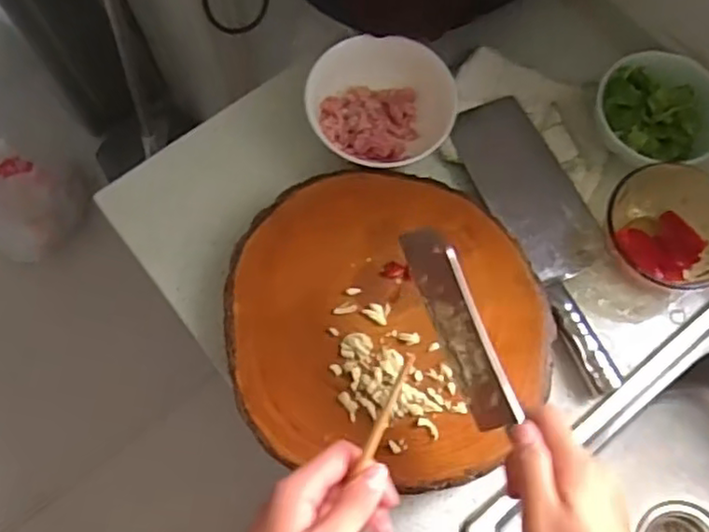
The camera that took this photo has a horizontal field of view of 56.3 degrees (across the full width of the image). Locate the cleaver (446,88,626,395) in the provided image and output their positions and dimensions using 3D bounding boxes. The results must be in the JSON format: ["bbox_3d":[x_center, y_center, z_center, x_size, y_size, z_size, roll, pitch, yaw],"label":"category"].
[{"bbox_3d":[0.200,-0.036,0.665,0.095,0.020,0.310,-24,73,-8],"label":"cleaver"}]

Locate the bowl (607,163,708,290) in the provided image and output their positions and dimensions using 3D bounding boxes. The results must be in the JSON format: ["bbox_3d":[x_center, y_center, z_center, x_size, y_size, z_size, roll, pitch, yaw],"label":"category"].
[{"bbox_3d":[0.308,-0.036,0.642,0.122,0.060,0.112,0,72,0],"label":"bowl"}]

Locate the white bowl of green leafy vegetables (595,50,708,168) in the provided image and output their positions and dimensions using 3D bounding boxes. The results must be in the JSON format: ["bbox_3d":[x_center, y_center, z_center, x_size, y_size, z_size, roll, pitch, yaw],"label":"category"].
[{"bbox_3d":[0.308,-0.155,0.688,0.124,0.059,0.113,0,72,0],"label":"white bowl of green leafy vegetables"}]

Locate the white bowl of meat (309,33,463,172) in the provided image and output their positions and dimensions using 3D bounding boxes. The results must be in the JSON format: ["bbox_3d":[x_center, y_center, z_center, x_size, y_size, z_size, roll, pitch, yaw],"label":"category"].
[{"bbox_3d":[0.027,-0.165,0.687,0.148,0.058,0.151,5,72,1],"label":"white bowl of meat"}]

